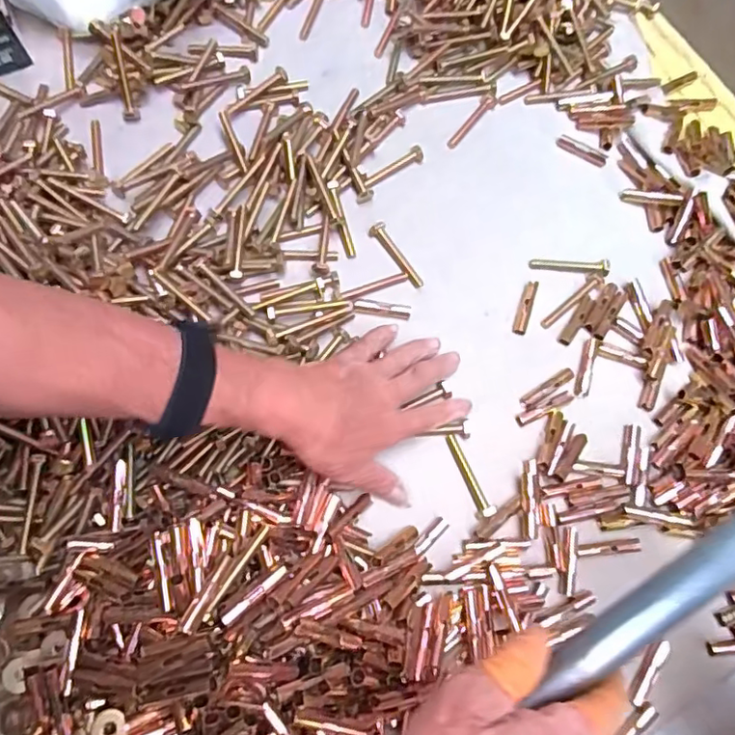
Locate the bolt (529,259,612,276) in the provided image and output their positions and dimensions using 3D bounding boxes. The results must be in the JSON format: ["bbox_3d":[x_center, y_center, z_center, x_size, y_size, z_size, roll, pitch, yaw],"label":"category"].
[{"bbox_3d":[0.175,-0.089,0.501,0.068,0.007,0.014,6,71,0],"label":"bolt"}]

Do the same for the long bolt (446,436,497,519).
[{"bbox_3d":[0.077,0.082,0.441,0.010,0.014,0.066,-21,74,-9],"label":"long bolt"}]

